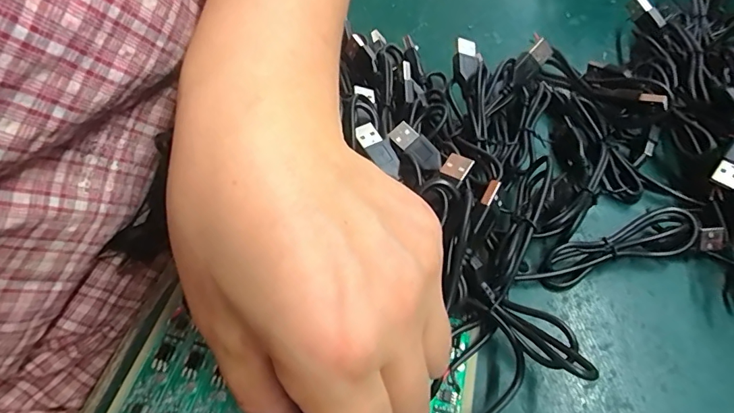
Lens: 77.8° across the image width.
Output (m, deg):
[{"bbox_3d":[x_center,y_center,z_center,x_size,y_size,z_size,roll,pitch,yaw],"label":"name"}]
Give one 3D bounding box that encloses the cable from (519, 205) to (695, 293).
[{"bbox_3d":[0.119,0.024,0.225,0.088,0.020,0.021,-16,56,-13],"label":"cable"}]

